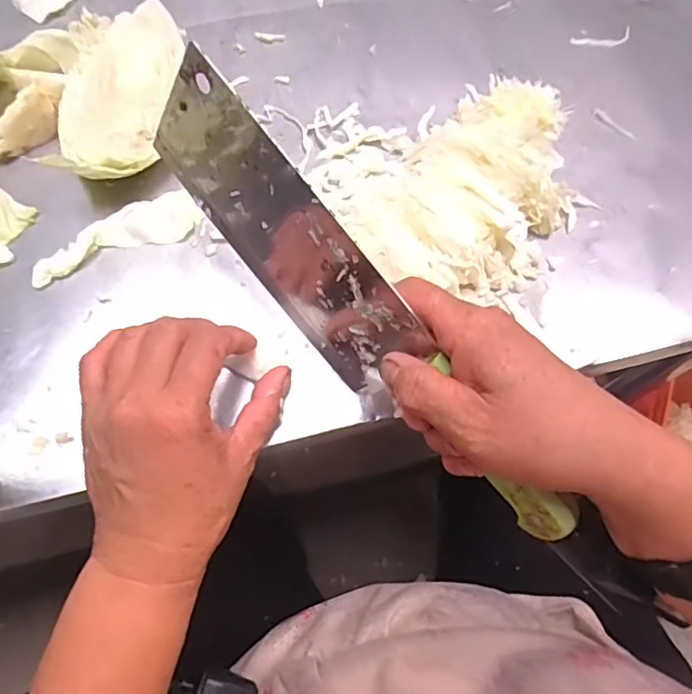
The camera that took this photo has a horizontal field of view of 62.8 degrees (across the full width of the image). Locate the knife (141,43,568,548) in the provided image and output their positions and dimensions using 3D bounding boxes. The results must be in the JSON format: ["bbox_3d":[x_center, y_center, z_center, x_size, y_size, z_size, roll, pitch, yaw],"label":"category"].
[{"bbox_3d":[0.005,-0.014,0.289,0.021,0.084,0.282,-41,90,-20],"label":"knife"}]

